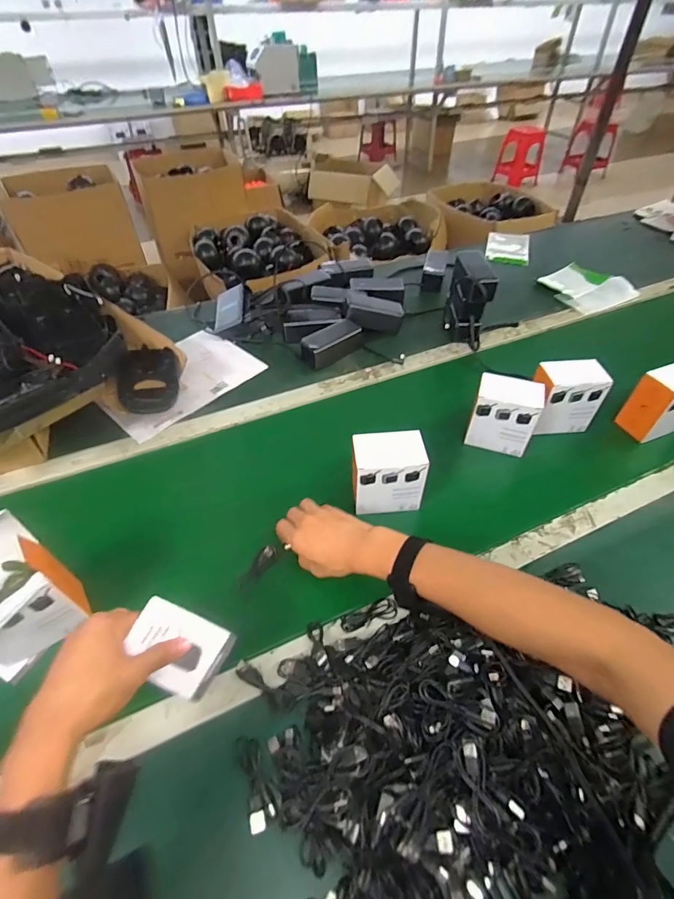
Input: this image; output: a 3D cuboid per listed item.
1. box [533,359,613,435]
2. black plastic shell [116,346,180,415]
[{"bbox_3d":[0.403,-0.090,0.746,0.106,0.124,0.065,-2,47,0],"label":"box"},{"bbox_3d":[-0.324,-0.115,0.728,0.102,0.042,0.131,-16,49,-12],"label":"black plastic shell"}]

